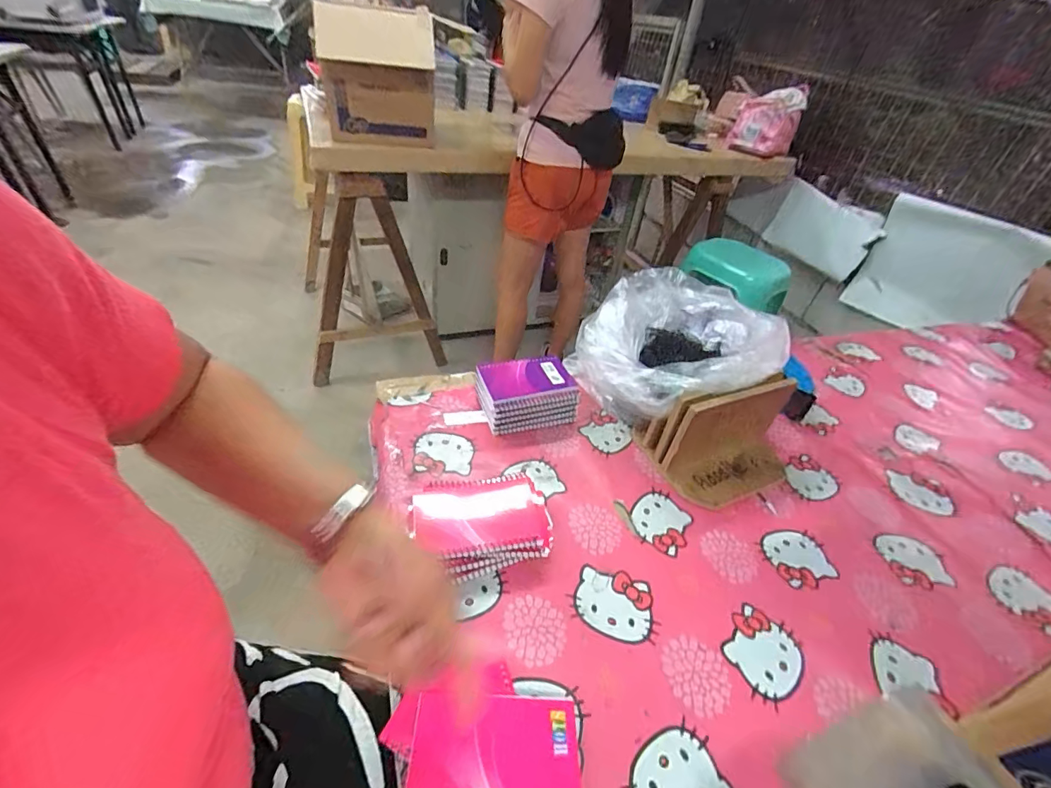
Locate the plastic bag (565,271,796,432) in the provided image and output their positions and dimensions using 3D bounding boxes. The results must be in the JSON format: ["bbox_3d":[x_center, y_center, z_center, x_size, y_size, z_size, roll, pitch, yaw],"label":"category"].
[{"bbox_3d":[0.214,-0.054,0.680,0.241,0.170,0.258,-25,52,-31],"label":"plastic bag"}]

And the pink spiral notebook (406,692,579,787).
[{"bbox_3d":[-0.024,0.288,0.356,0.131,0.006,0.082,6,36,-5],"label":"pink spiral notebook"}]

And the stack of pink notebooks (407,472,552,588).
[{"bbox_3d":[-0.049,0.144,0.506,0.148,0.038,0.105,-4,43,-13],"label":"stack of pink notebooks"}]

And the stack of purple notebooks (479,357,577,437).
[{"bbox_3d":[0.000,-0.001,0.664,0.140,0.060,0.093,-6,44,-15],"label":"stack of purple notebooks"}]

